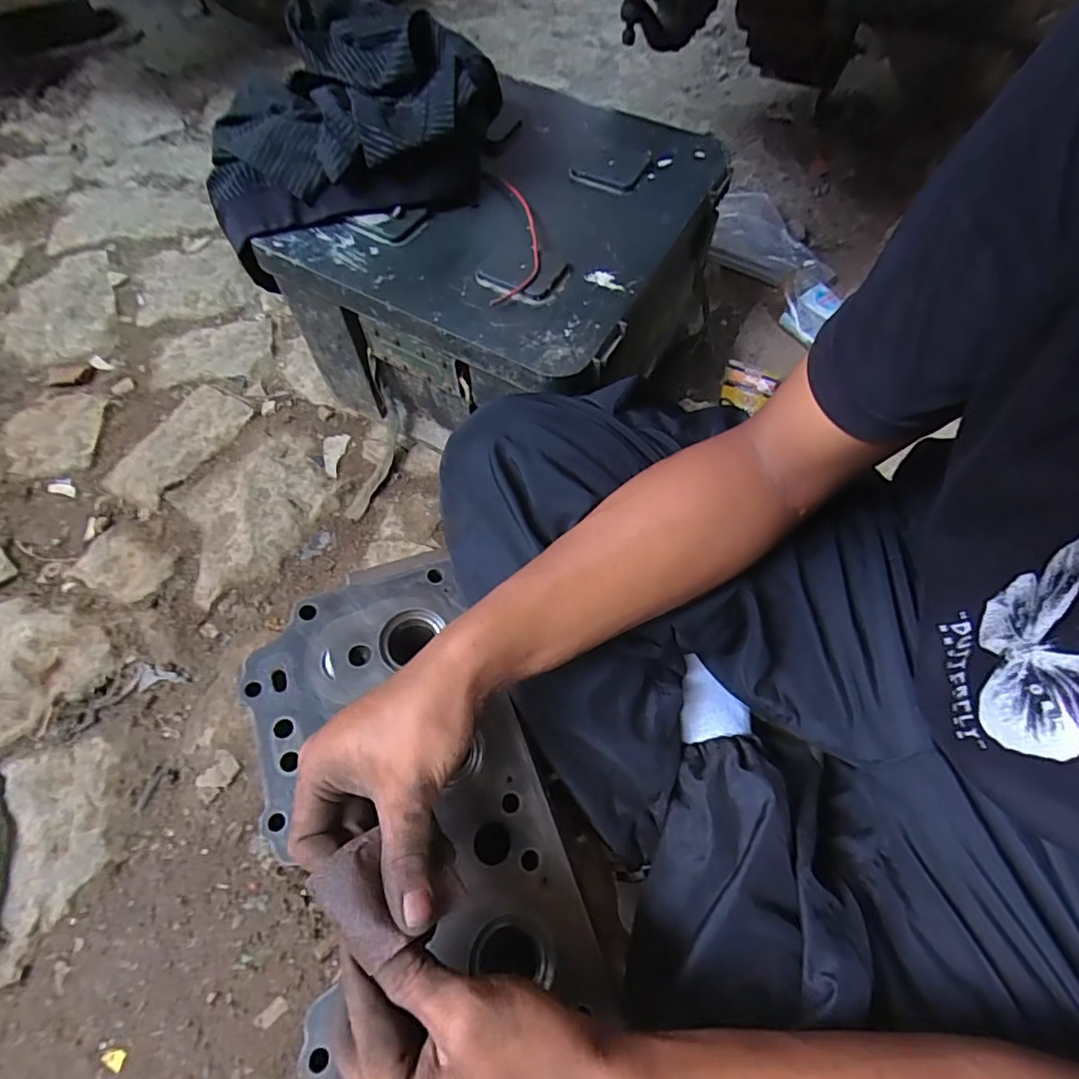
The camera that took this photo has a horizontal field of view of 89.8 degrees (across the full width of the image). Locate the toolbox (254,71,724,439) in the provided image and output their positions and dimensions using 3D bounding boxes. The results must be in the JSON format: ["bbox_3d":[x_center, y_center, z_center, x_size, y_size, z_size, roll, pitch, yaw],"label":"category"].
[{"bbox_3d":[-0.029,-0.281,0.615,0.352,0.234,0.350,26,64,13],"label":"toolbox"}]

